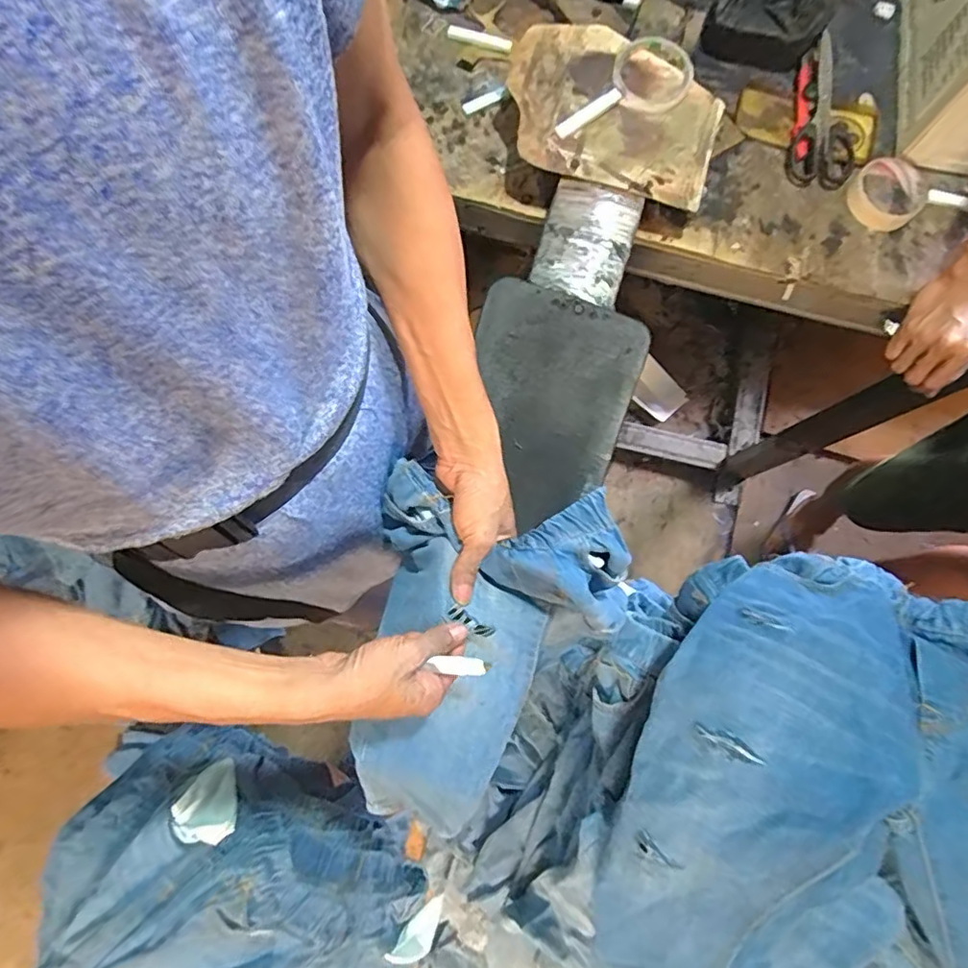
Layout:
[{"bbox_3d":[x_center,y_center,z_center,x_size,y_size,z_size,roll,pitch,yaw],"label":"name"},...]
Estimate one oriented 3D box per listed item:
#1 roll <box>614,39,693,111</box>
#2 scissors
[{"bbox_3d":[0.183,-0.442,0.630,0.084,0.017,0.089,0,78,-1],"label":"roll"},{"bbox_3d":[0.394,-0.429,0.671,0.072,0.017,0.168,2,91,2],"label":"scissors"}]

